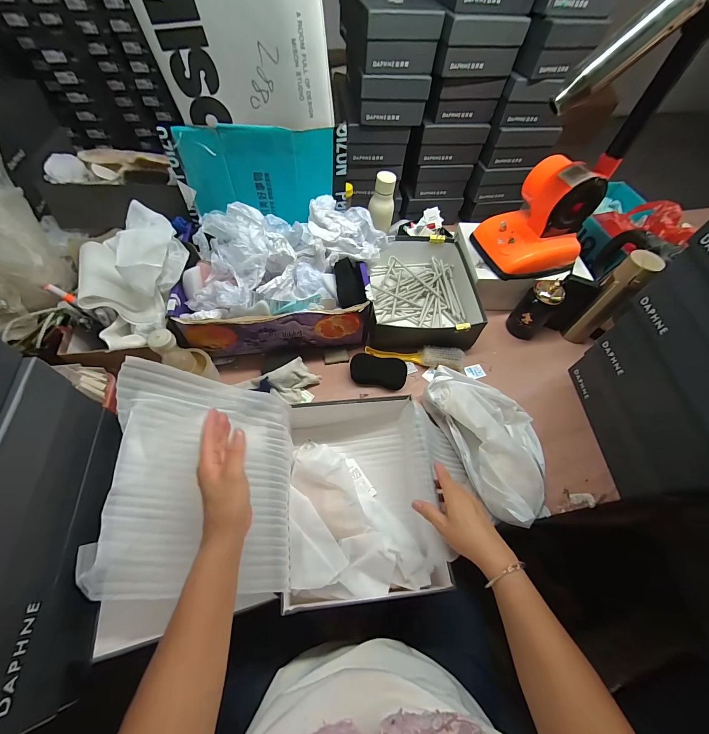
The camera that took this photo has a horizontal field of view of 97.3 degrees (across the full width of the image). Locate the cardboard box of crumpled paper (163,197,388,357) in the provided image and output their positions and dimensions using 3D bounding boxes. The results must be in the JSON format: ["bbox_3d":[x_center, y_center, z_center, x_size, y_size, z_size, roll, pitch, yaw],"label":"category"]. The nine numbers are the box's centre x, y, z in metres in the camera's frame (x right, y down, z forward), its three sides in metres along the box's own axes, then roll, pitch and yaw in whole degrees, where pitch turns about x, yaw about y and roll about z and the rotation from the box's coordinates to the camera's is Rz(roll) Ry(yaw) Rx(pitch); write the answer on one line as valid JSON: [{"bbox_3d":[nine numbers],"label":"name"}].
[{"bbox_3d":[-0.149,-0.205,0.696,0.435,0.209,0.265,-6,59,-7],"label":"cardboard box of crumpled paper"}]

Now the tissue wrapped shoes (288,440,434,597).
[{"bbox_3d":[0.001,0.244,0.514,0.203,0.094,0.208,-3,59,-5],"label":"tissue wrapped shoes"}]

